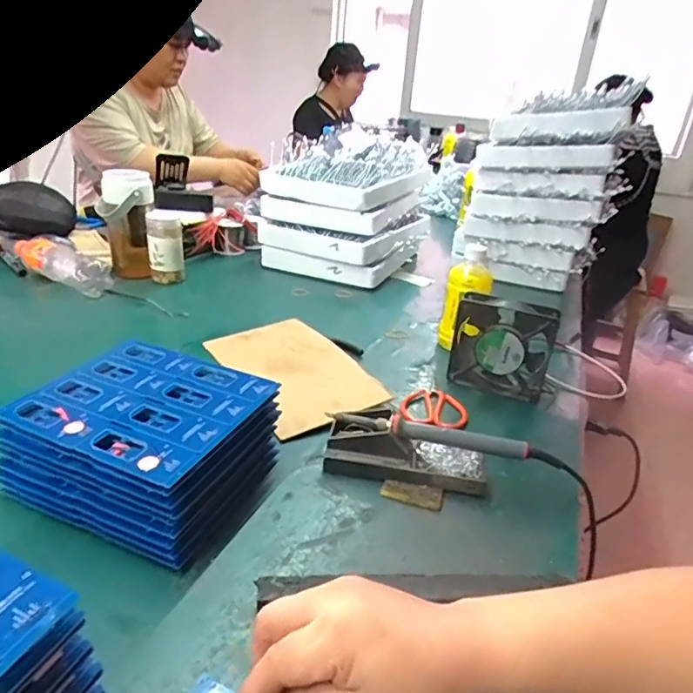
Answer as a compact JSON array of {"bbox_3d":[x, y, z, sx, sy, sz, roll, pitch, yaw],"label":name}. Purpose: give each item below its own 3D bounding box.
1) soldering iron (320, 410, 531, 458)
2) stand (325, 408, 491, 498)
[{"bbox_3d":[0.080,0.085,0.518,0.196,0.020,0.017,9,26,7],"label":"soldering iron"},{"bbox_3d":[0.059,0.109,0.519,0.158,0.045,0.062,9,26,7],"label":"stand"}]

